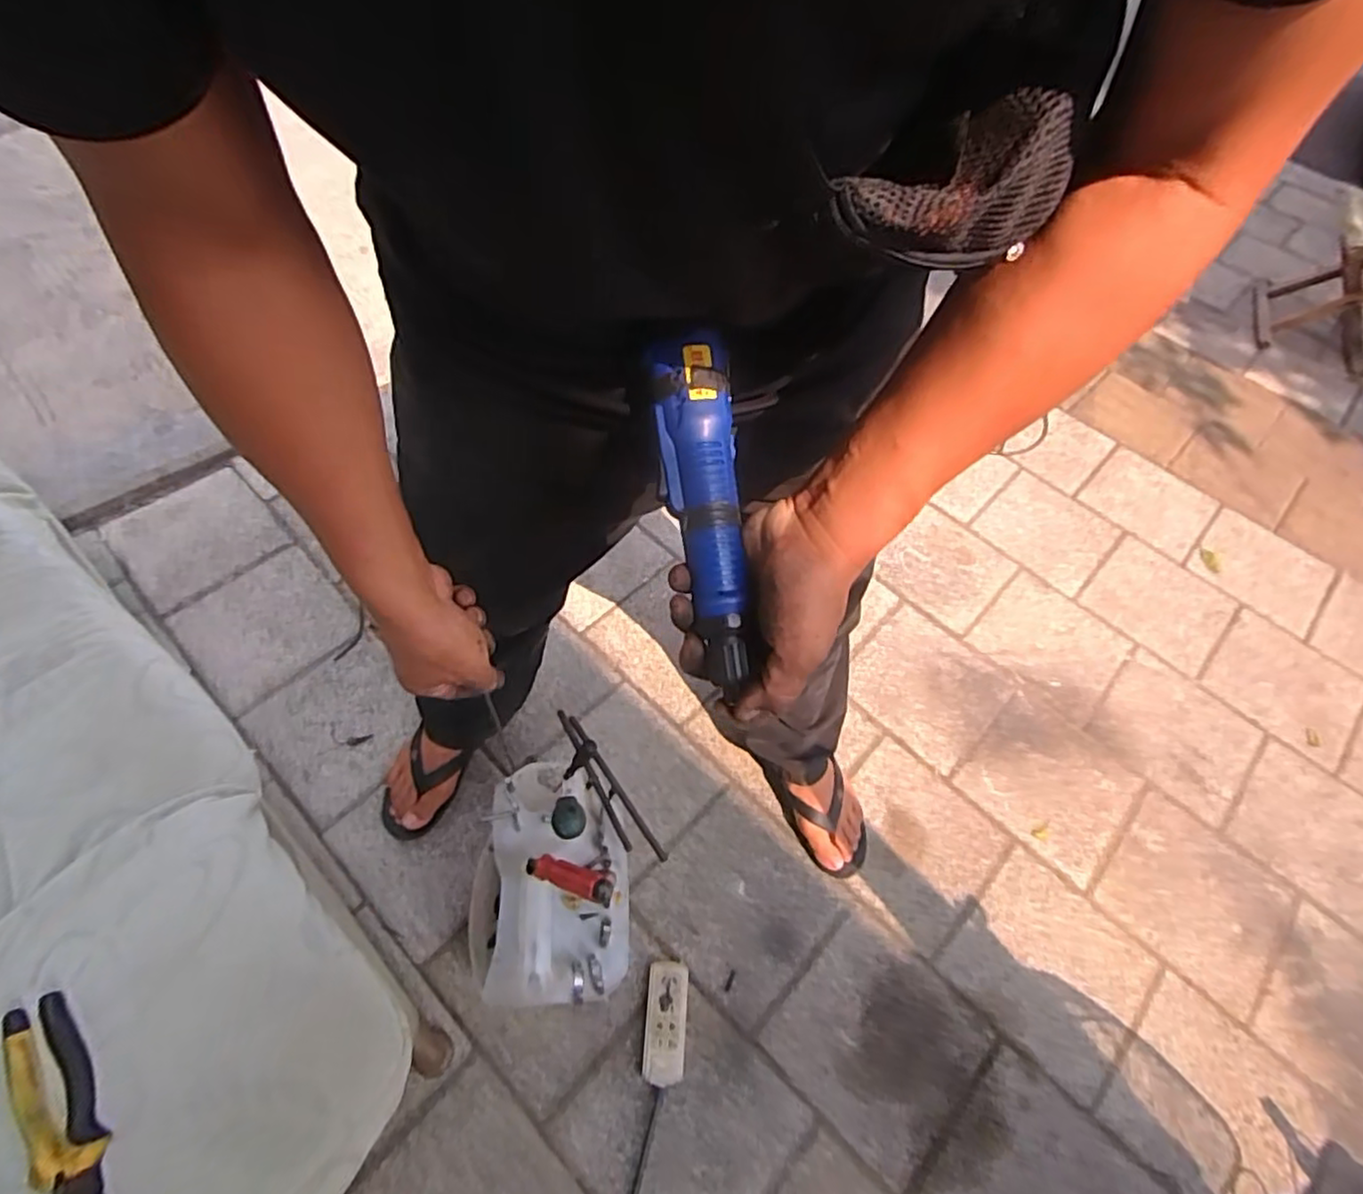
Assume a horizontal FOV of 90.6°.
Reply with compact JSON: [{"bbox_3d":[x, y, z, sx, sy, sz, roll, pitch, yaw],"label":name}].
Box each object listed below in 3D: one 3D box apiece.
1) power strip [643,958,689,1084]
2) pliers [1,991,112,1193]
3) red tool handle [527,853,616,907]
[{"bbox_3d":[-0.021,0.560,0.892,0.053,0.024,0.137,5,58,-1],"label":"power strip"},{"bbox_3d":[-0.434,0.377,0.468,0.055,0.015,0.200,-32,65,-21],"label":"pliers"},{"bbox_3d":[-0.109,0.267,0.643,0.114,0.021,0.025,-1,53,37],"label":"red tool handle"}]

